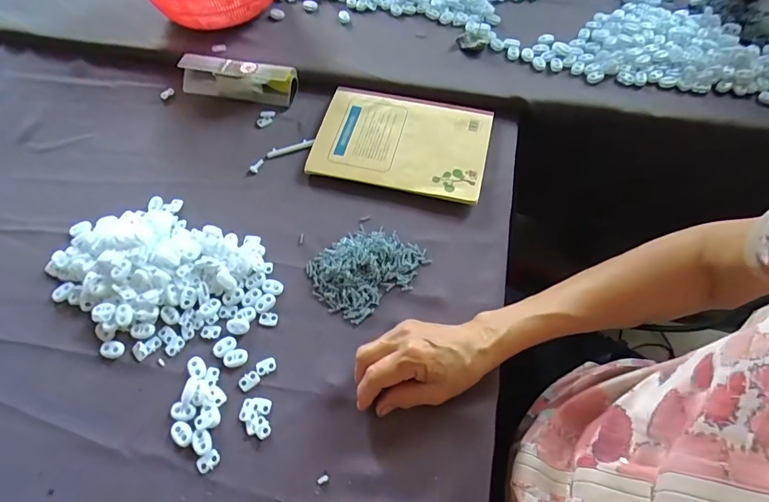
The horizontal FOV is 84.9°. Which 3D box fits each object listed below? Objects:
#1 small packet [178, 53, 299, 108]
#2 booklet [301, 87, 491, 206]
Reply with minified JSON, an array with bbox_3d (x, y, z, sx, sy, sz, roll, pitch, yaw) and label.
[{"bbox_3d":[-0.198,-0.231,0.561,0.155,0.034,0.042,10,63,8],"label":"small packet"},{"bbox_3d":[0.021,-0.135,0.517,0.206,0.015,0.140,12,63,9],"label":"booklet"}]

